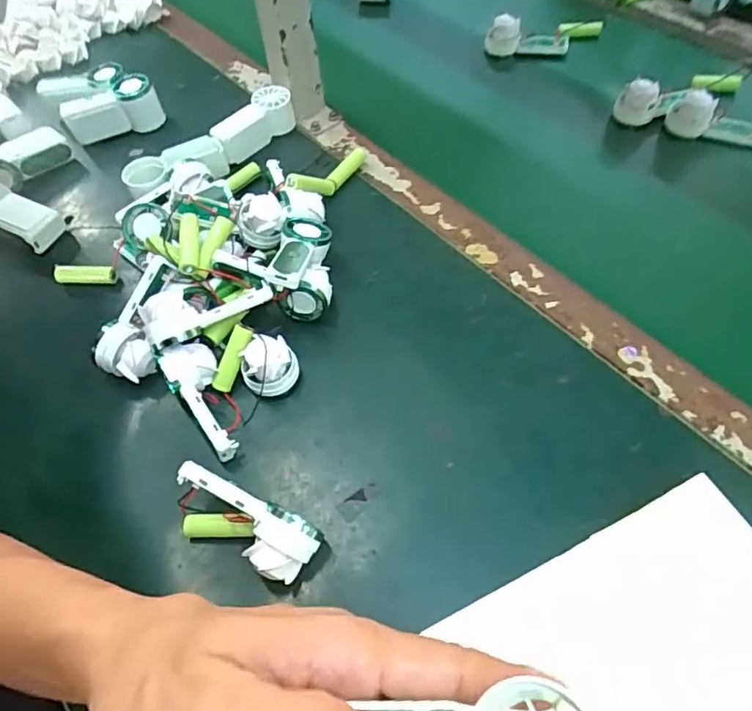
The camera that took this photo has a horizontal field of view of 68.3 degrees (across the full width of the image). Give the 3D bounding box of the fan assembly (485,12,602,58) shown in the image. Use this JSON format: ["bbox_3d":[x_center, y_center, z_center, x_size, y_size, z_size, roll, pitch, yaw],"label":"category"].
[{"bbox_3d":[0.188,-0.353,0.609,0.123,0.045,0.024,-7,58,-2],"label":"fan assembly"}]

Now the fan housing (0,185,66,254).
[{"bbox_3d":[-0.339,-0.129,0.517,0.094,0.038,0.044,18,60,13],"label":"fan housing"}]

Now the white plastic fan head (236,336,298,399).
[{"bbox_3d":[-0.078,0.007,0.401,0.040,0.032,0.035,-22,59,-11],"label":"white plastic fan head"}]

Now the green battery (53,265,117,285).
[{"bbox_3d":[-0.253,-0.070,0.486,0.055,0.017,0.015,4,58,5],"label":"green battery"}]

